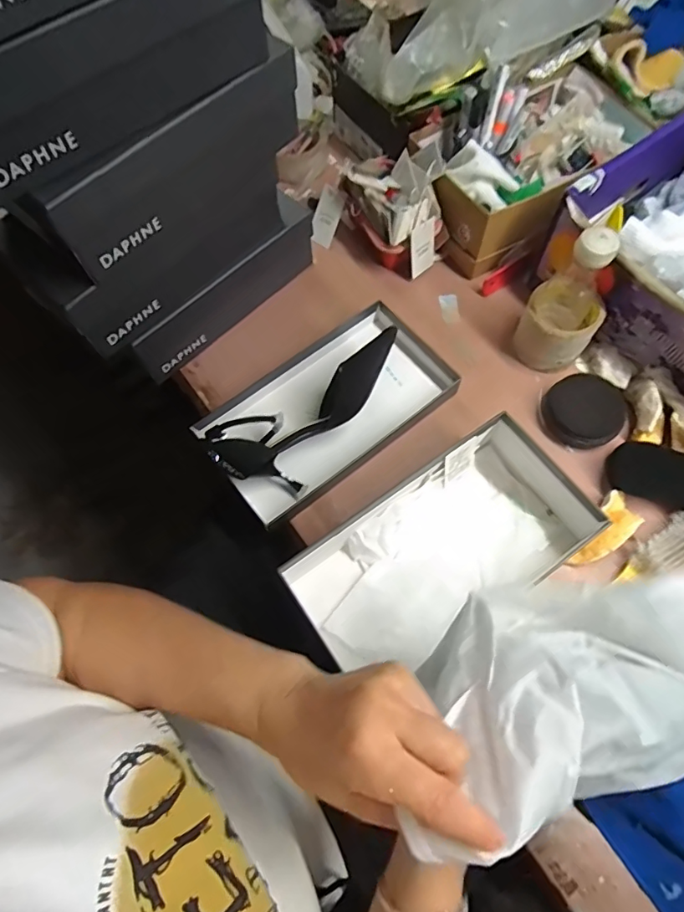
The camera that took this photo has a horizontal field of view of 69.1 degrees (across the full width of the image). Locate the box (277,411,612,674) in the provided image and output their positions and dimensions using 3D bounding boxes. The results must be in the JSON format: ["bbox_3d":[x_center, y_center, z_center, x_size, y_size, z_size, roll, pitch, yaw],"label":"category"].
[{"bbox_3d":[0.115,0.095,0.530,0.326,0.080,0.159,-33,70,-10],"label":"box"}]

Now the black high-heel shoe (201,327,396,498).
[{"bbox_3d":[-0.023,-0.044,0.594,0.263,0.084,0.096,-35,70,-11],"label":"black high-heel shoe"}]

